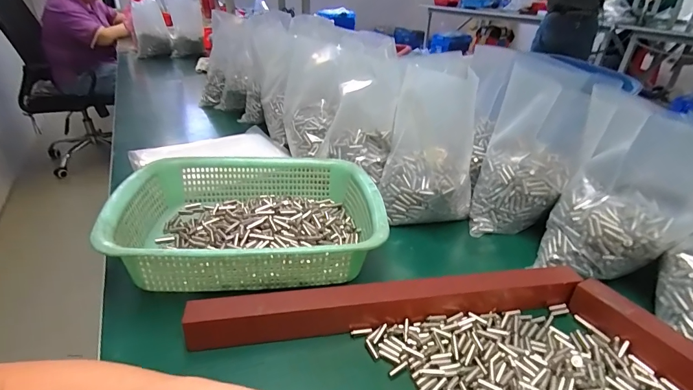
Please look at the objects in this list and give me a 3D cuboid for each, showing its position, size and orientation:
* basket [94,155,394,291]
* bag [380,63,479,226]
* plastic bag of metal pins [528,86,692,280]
[{"bbox_3d":[-0.108,0.023,0.453,0.292,0.076,0.220,-5,31,-9],"label":"basket"},{"bbox_3d":[0.117,-0.064,0.508,0.126,0.188,0.095,4,31,5],"label":"bag"},{"bbox_3d":[0.312,0.001,0.411,0.126,0.181,0.092,15,34,22],"label":"plastic bag of metal pins"}]

